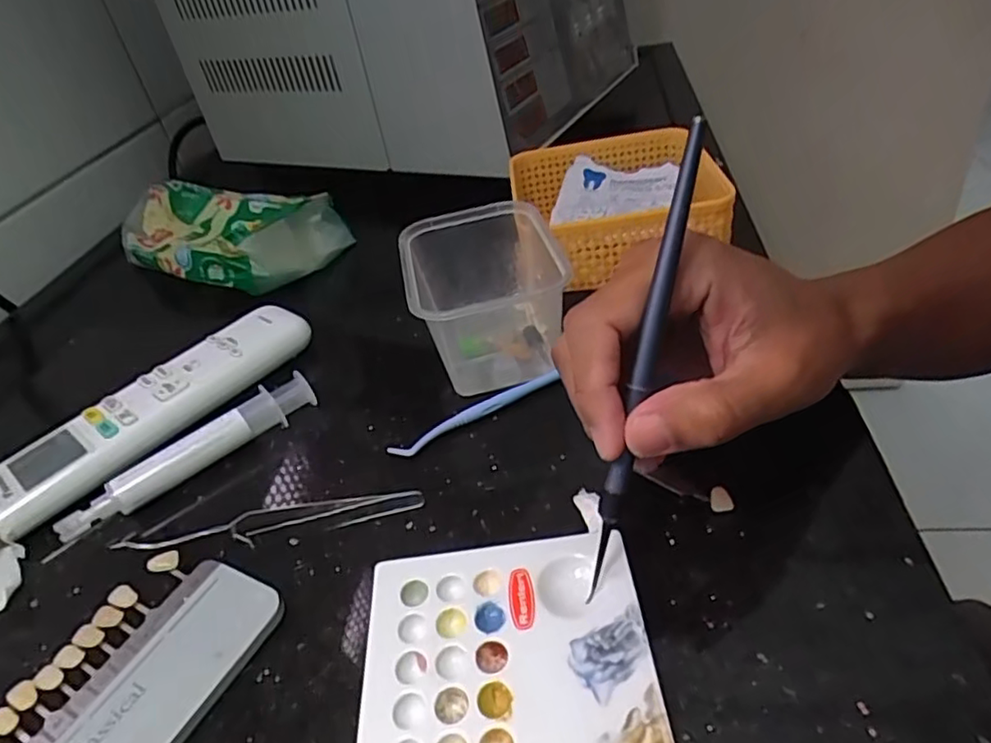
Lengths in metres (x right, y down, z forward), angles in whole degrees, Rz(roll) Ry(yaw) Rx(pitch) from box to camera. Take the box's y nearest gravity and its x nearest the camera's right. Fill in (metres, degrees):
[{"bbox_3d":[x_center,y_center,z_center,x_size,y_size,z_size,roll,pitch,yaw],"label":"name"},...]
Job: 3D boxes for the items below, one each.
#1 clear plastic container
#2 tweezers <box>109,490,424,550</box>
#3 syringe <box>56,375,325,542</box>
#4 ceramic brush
[{"bbox_3d":[0.000,-0.043,0.348,0.091,0.063,0.088,-14,38,-5],"label":"clear plastic container"},{"bbox_3d":[-0.096,0.065,0.270,0.128,0.009,0.014,-12,38,-2],"label":"tweezers"},{"bbox_3d":[-0.148,0.039,0.309,0.126,0.019,0.015,-32,42,-25],"label":"syringe"},{"bbox_3d":[0.048,0.000,0.207,0.007,0.158,0.007,15,9,28],"label":"ceramic brush"}]

